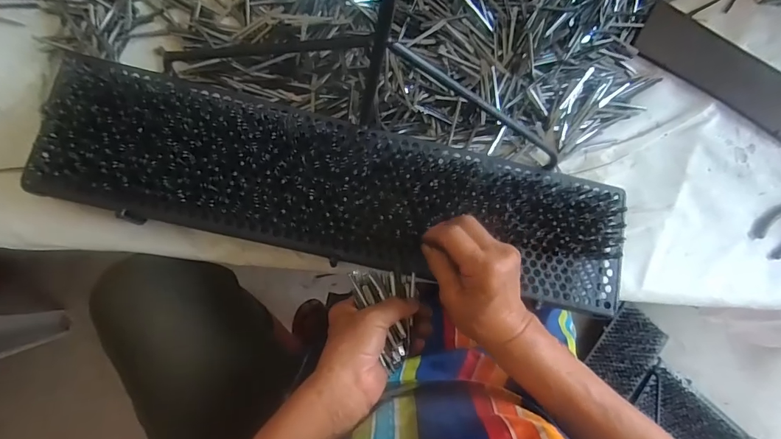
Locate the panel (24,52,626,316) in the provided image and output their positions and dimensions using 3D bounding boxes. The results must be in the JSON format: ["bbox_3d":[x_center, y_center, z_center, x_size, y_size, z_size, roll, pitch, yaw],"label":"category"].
[{"bbox_3d":[-0.043,-0.037,0.453,0.593,0.084,0.171,11,82,-7],"label":"panel"}]

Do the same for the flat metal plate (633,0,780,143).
[{"bbox_3d":[0.462,-0.206,0.573,0.252,0.005,0.099,30,81,-3],"label":"flat metal plate"}]

